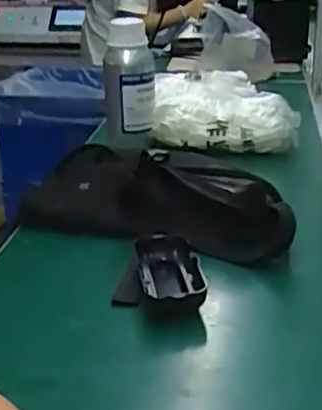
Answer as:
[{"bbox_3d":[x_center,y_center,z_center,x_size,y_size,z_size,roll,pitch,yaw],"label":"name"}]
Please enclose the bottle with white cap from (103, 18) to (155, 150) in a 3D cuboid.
[{"bbox_3d":[-0.048,-0.182,0.974,0.074,0.176,0.067,-2,22,-7],"label":"bottle with white cap"}]

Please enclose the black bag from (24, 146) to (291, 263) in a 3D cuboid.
[{"bbox_3d":[-0.005,-0.009,0.717,0.322,0.079,0.119,12,25,26],"label":"black bag"}]

